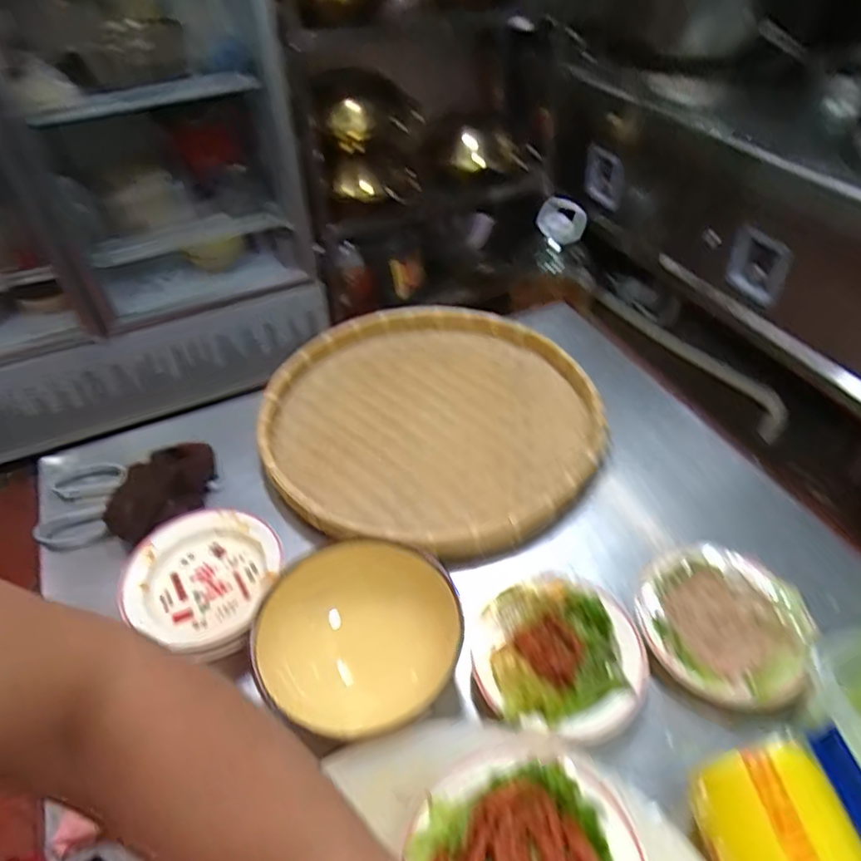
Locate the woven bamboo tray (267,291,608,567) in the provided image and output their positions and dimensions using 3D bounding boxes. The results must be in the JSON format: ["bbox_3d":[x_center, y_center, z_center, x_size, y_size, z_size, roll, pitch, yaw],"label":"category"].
[{"bbox_3d":[0.001,-0.020,0.822,0.416,0.071,0.427,23,49,23],"label":"woven bamboo tray"}]

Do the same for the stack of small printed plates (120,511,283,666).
[{"bbox_3d":[-0.228,0.149,0.632,0.147,0.030,0.151,5,45,8],"label":"stack of small printed plates"}]

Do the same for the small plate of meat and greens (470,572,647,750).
[{"bbox_3d":[0.118,0.209,0.575,0.152,0.023,0.152,-1,44,1],"label":"small plate of meat and greens"}]

